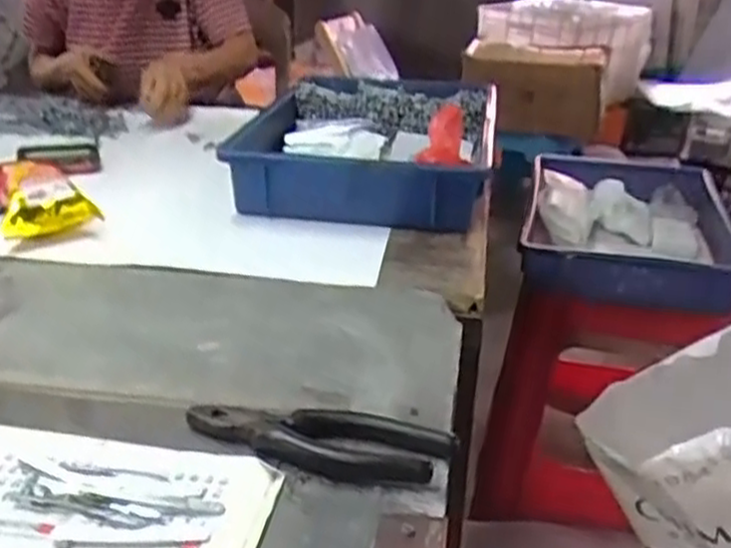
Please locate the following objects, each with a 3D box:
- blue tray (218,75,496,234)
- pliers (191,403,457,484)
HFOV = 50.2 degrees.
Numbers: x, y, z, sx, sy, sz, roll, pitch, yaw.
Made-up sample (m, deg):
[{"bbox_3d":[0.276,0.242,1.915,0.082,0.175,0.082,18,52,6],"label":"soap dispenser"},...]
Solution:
[{"bbox_3d":[0.012,-0.181,1.013,0.300,0.074,0.437,2,24,6],"label":"blue tray"},{"bbox_3d":[-0.030,0.100,0.477,0.161,0.014,0.051,8,25,17],"label":"pliers"}]

